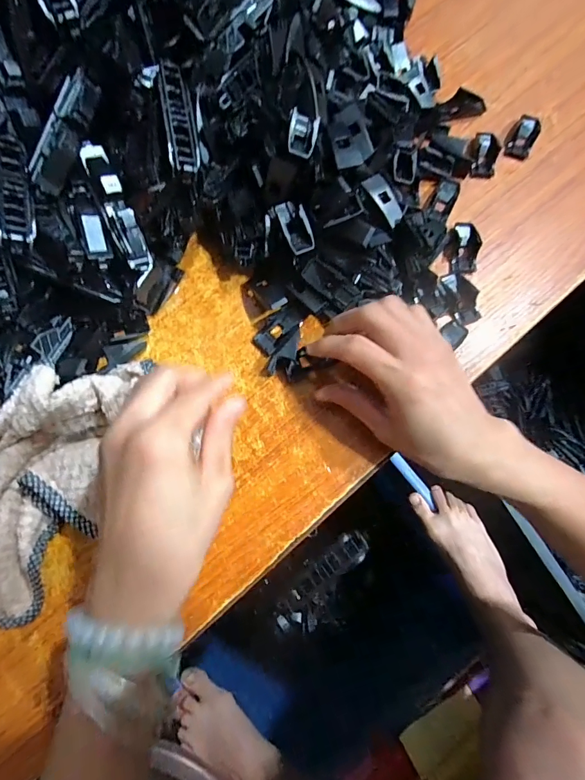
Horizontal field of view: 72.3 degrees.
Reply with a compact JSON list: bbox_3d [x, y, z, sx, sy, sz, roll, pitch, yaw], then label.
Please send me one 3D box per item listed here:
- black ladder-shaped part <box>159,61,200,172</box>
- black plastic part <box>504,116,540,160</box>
[{"bbox_3d":[-0.073,-0.177,0.259,0.017,0.014,0.075,-9,76,-1],"label":"black ladder-shaped part"},{"bbox_3d":[0.193,-0.214,0.338,0.022,0.010,0.041,27,78,7],"label":"black plastic part"}]

